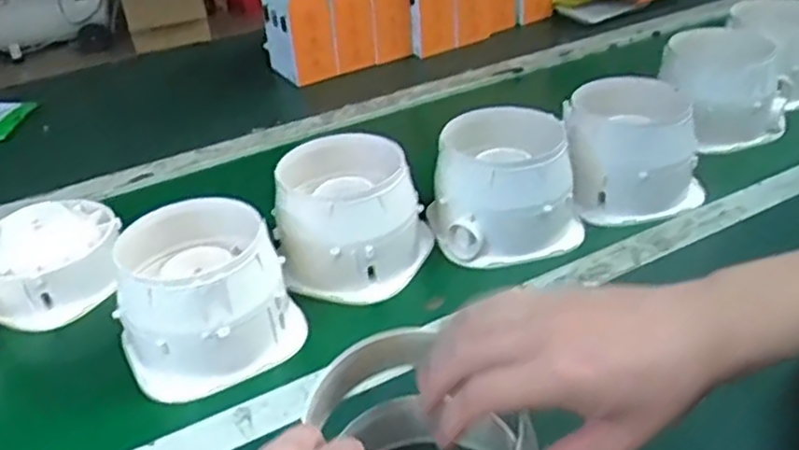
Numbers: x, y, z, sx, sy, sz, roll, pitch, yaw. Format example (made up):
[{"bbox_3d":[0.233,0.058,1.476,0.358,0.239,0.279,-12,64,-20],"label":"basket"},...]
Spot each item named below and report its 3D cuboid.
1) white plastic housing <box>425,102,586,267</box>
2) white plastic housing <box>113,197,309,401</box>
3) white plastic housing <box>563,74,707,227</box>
[{"bbox_3d":[0.103,-0.037,0.711,0.136,0.115,0.122,0,32,10],"label":"white plastic housing"},{"bbox_3d":[-0.155,0.054,0.593,0.139,0.114,0.113,-16,35,-16],"label":"white plastic housing"},{"bbox_3d":[0.238,-0.075,0.753,0.135,0.129,0.155,7,34,21],"label":"white plastic housing"}]

